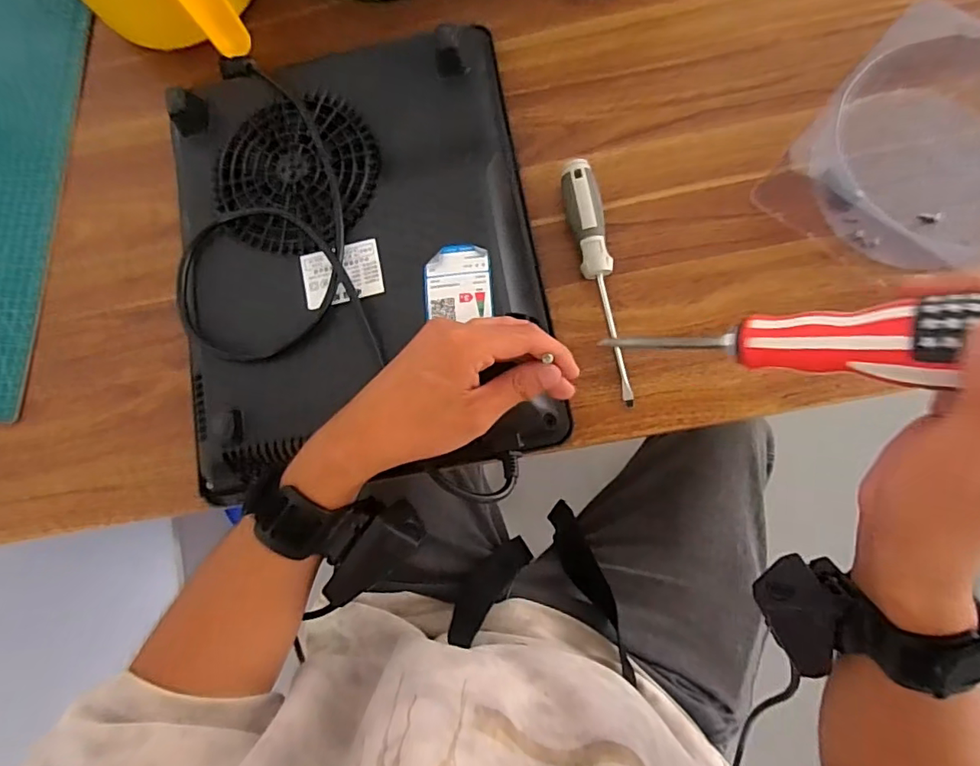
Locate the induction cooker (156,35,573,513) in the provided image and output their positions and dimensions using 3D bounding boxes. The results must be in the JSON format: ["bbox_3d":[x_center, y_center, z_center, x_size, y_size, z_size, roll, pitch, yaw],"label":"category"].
[{"bbox_3d":[-0.097,-0.099,0.392,0.253,0.045,0.322,-10,82,3],"label":"induction cooker"}]

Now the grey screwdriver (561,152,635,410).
[{"bbox_3d":[0.081,-0.075,0.394,0.025,0.021,0.180,-11,82,2],"label":"grey screwdriver"}]

